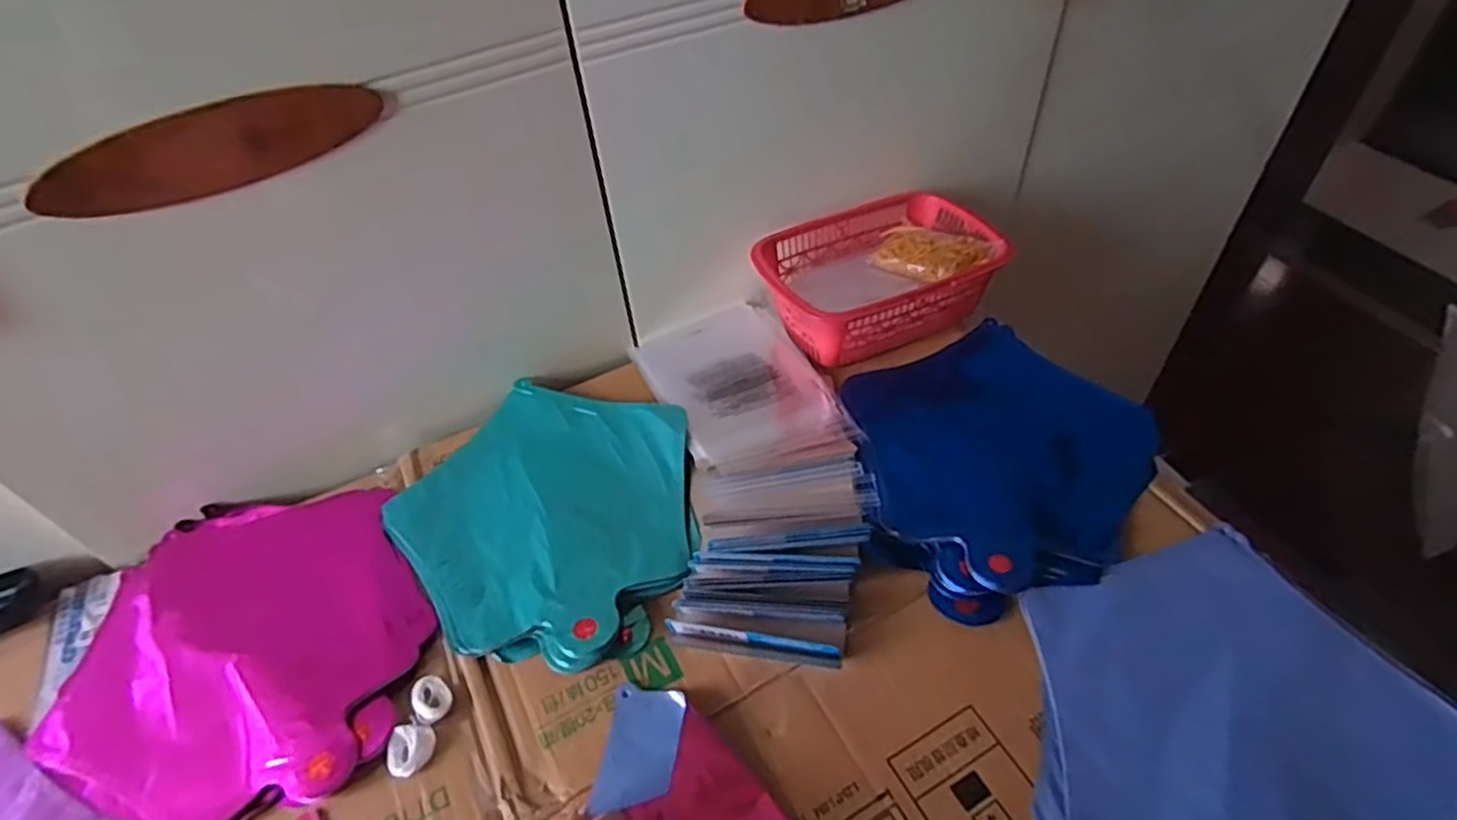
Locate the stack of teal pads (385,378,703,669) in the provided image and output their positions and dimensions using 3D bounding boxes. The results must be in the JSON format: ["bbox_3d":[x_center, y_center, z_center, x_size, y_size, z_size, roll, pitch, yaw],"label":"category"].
[{"bbox_3d":[-0.129,0.071,0.567,0.230,0.017,0.229,24,54,25],"label":"stack of teal pads"}]

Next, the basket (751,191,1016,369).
[{"bbox_3d":[0.135,-0.130,0.695,0.215,0.063,0.149,-21,49,-13],"label":"basket"}]

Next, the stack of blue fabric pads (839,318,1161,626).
[{"bbox_3d":[0.209,0.031,0.579,0.241,0.016,0.229,-16,48,-10],"label":"stack of blue fabric pads"}]

